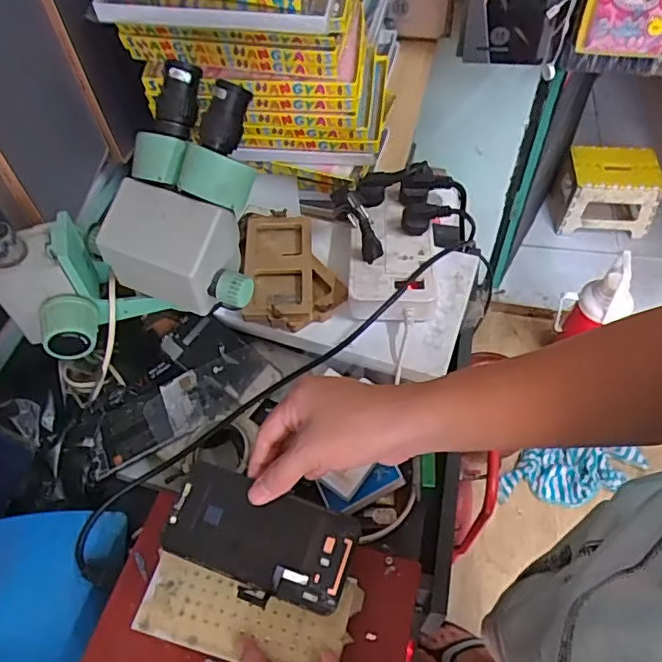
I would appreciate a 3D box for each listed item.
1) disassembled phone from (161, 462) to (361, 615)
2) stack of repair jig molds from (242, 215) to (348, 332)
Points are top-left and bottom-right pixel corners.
[{"bbox_3d":[-0.057,0.159,0.437,0.145,0.012,0.076,17,66,15],"label":"disassembled phone"},{"bbox_3d":[-0.048,-0.077,0.700,0.114,0.032,0.161,-6,53,-1],"label":"stack of repair jig molds"}]

